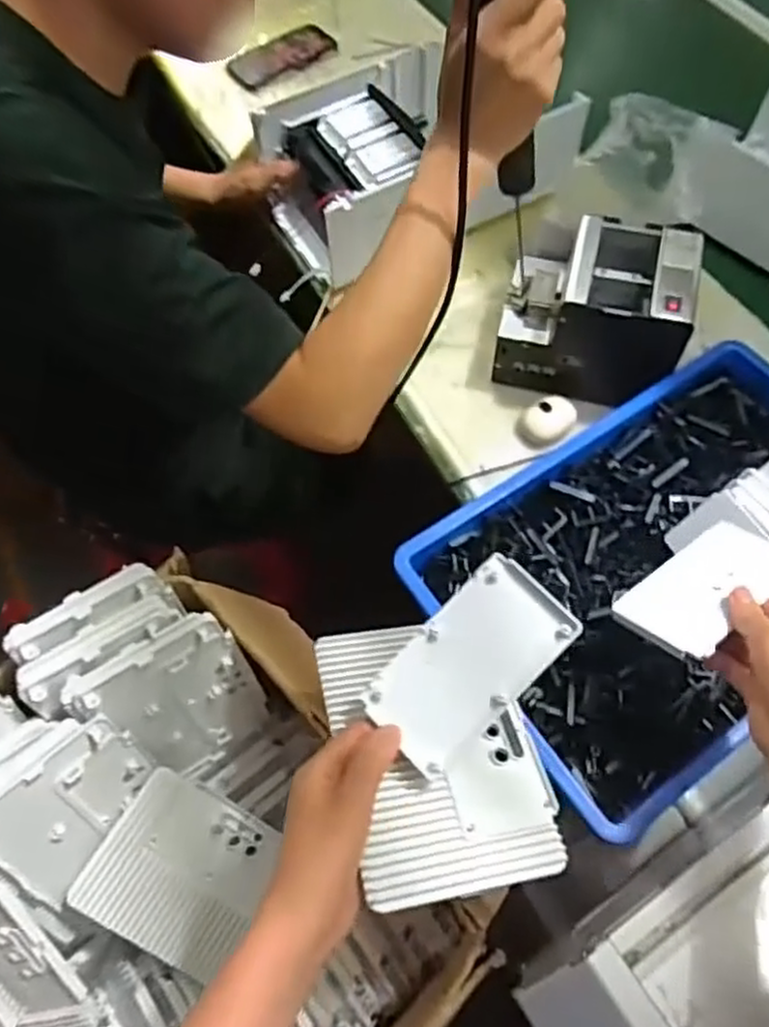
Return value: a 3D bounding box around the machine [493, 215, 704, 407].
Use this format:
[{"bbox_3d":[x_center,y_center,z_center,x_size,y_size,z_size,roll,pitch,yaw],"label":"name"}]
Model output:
[{"bbox_3d":[0.220,-0.216,0.771,0.180,0.131,0.164,13,63,7],"label":"machine"}]

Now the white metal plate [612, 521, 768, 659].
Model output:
[{"bbox_3d":[0.248,0.052,0.550,0.148,0.012,0.072,-30,47,-24],"label":"white metal plate"}]

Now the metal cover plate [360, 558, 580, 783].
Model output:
[{"bbox_3d":[0.054,0.096,0.470,0.135,0.005,0.072,-45,77,-1],"label":"metal cover plate"}]

